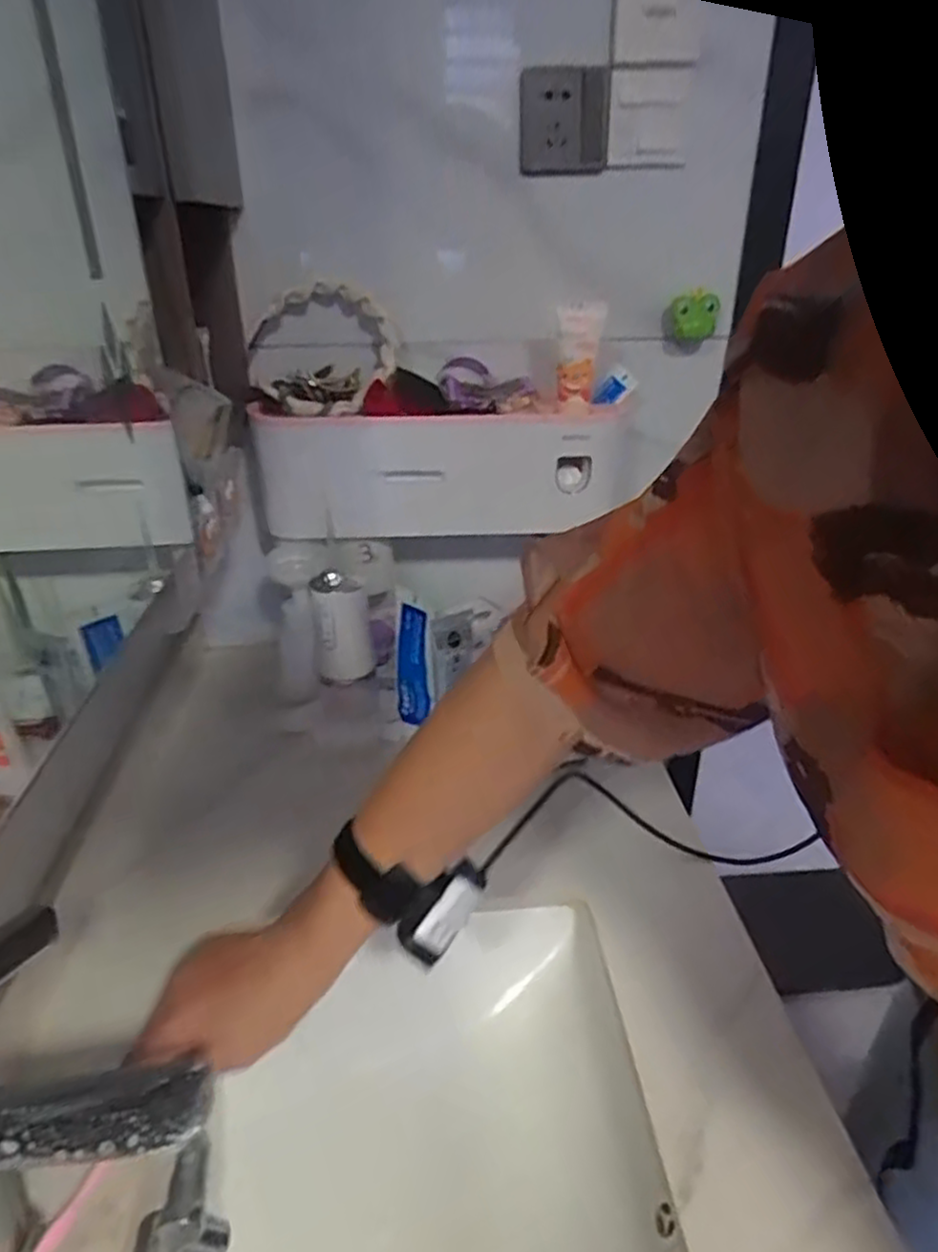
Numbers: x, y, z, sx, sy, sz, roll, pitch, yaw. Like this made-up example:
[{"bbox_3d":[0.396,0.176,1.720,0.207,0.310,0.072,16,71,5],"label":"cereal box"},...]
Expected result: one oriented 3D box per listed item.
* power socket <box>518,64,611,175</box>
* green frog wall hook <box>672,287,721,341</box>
[{"bbox_3d":[0.094,-0.501,0.746,0.087,0.088,0.018,3,28,6],"label":"power socket"},{"bbox_3d":[0.251,-0.345,0.832,0.046,0.047,0.042,6,29,11],"label":"green frog wall hook"}]

